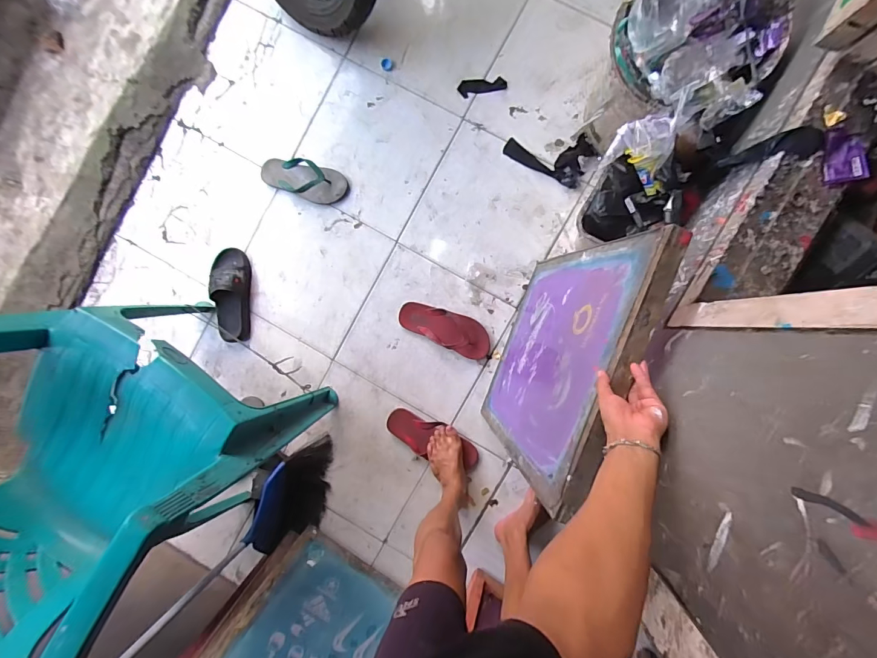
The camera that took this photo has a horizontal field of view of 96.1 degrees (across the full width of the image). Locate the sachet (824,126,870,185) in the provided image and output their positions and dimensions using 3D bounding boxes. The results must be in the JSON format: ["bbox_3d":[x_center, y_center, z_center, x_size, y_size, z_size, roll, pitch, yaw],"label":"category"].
[{"bbox_3d":[0.585,-0.251,0.568,0.053,0.017,0.075,-10,90,7],"label":"sachet"}]

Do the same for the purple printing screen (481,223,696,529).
[{"bbox_3d":[0.234,0.054,0.812,0.038,0.539,0.452,20,90,-8],"label":"purple printing screen"}]

